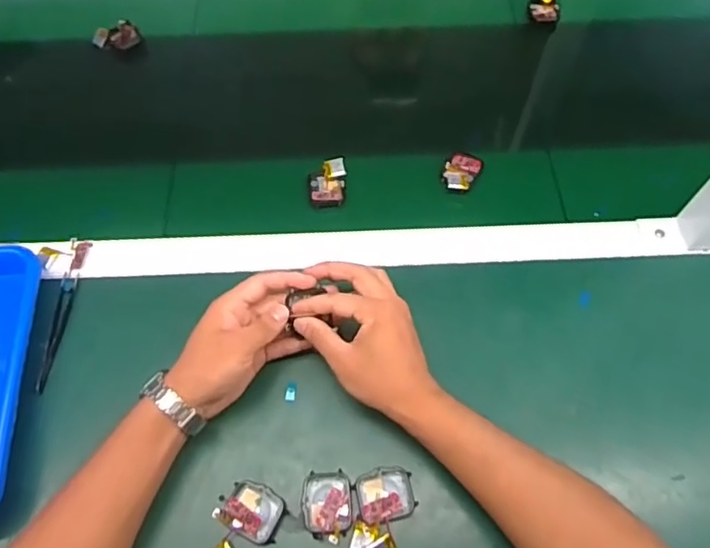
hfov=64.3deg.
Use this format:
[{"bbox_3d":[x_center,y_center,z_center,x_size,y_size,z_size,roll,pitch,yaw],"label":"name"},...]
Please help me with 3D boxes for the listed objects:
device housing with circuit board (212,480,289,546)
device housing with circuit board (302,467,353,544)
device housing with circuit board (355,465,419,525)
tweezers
[{"bbox_3d":[-0.082,0.189,0.453,0.050,0.017,0.038,26,66,13],"label":"device housing with circuit board"},{"bbox_3d":[-0.022,0.187,0.455,0.037,0.014,0.051,-4,62,-1],"label":"device housing with circuit board"},{"bbox_3d":[0.025,0.178,0.457,0.046,0.016,0.040,-12,63,-5],"label":"device housing with circuit board"},{"bbox_3d":[-0.281,0.054,0.530,0.010,0.012,0.112,-1,62,0],"label":"tweezers"}]

